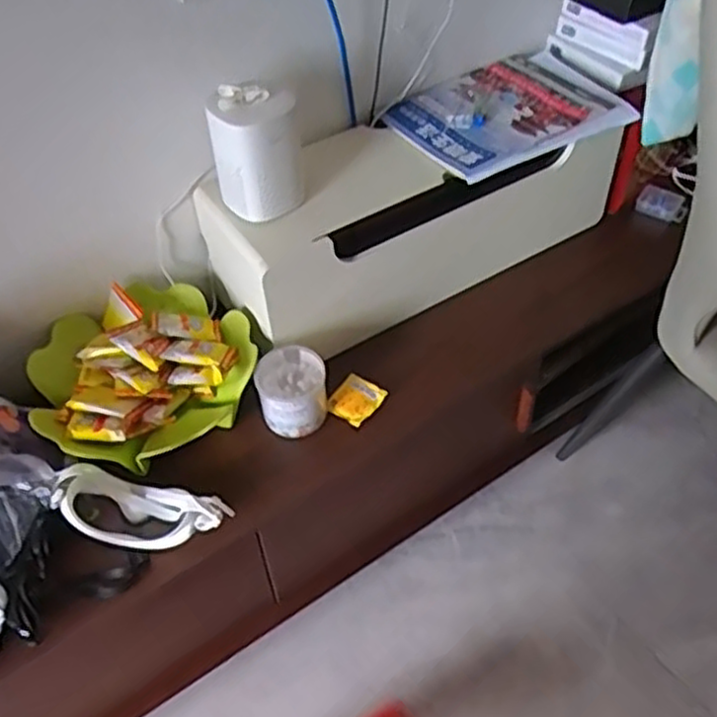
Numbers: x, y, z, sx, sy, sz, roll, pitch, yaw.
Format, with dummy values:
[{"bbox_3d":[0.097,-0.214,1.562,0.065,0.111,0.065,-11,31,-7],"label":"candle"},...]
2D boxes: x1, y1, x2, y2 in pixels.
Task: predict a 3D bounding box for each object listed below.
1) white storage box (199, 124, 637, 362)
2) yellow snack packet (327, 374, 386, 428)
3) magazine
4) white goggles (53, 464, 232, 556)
[{"bbox_3d":[0.084,-0.229,1.134,0.603,0.212,0.228,-26,49,-21],"label":"white storage box"},{"bbox_3d":[-0.003,0.056,1.018,0.062,0.014,0.068,30,54,29],"label":"yellow snack packet"},{"bbox_3d":[0.215,-0.360,1.112,0.319,0.033,0.236,-29,49,-21],"label":"magazine"},{"bbox_3d":[-0.255,0.178,0.882,0.204,0.058,0.081,9,46,13],"label":"white goggles"}]

